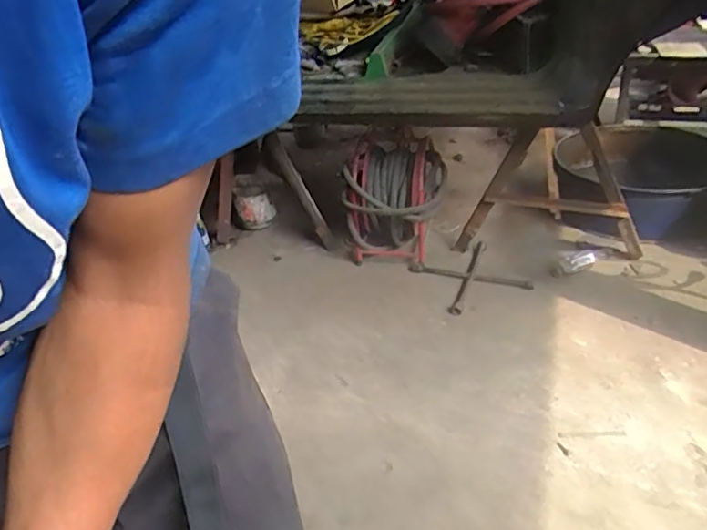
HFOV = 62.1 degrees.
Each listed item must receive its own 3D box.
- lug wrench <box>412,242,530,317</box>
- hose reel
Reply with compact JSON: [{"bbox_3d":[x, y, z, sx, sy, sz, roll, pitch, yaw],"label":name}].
[{"bbox_3d":[0.353,0.031,1.800,0.270,0.036,0.271,-17,36,-18],"label":"lug wrench"},{"bbox_3d":[0.128,-0.208,1.889,0.331,0.362,0.318,-3,33,9],"label":"hose reel"}]

